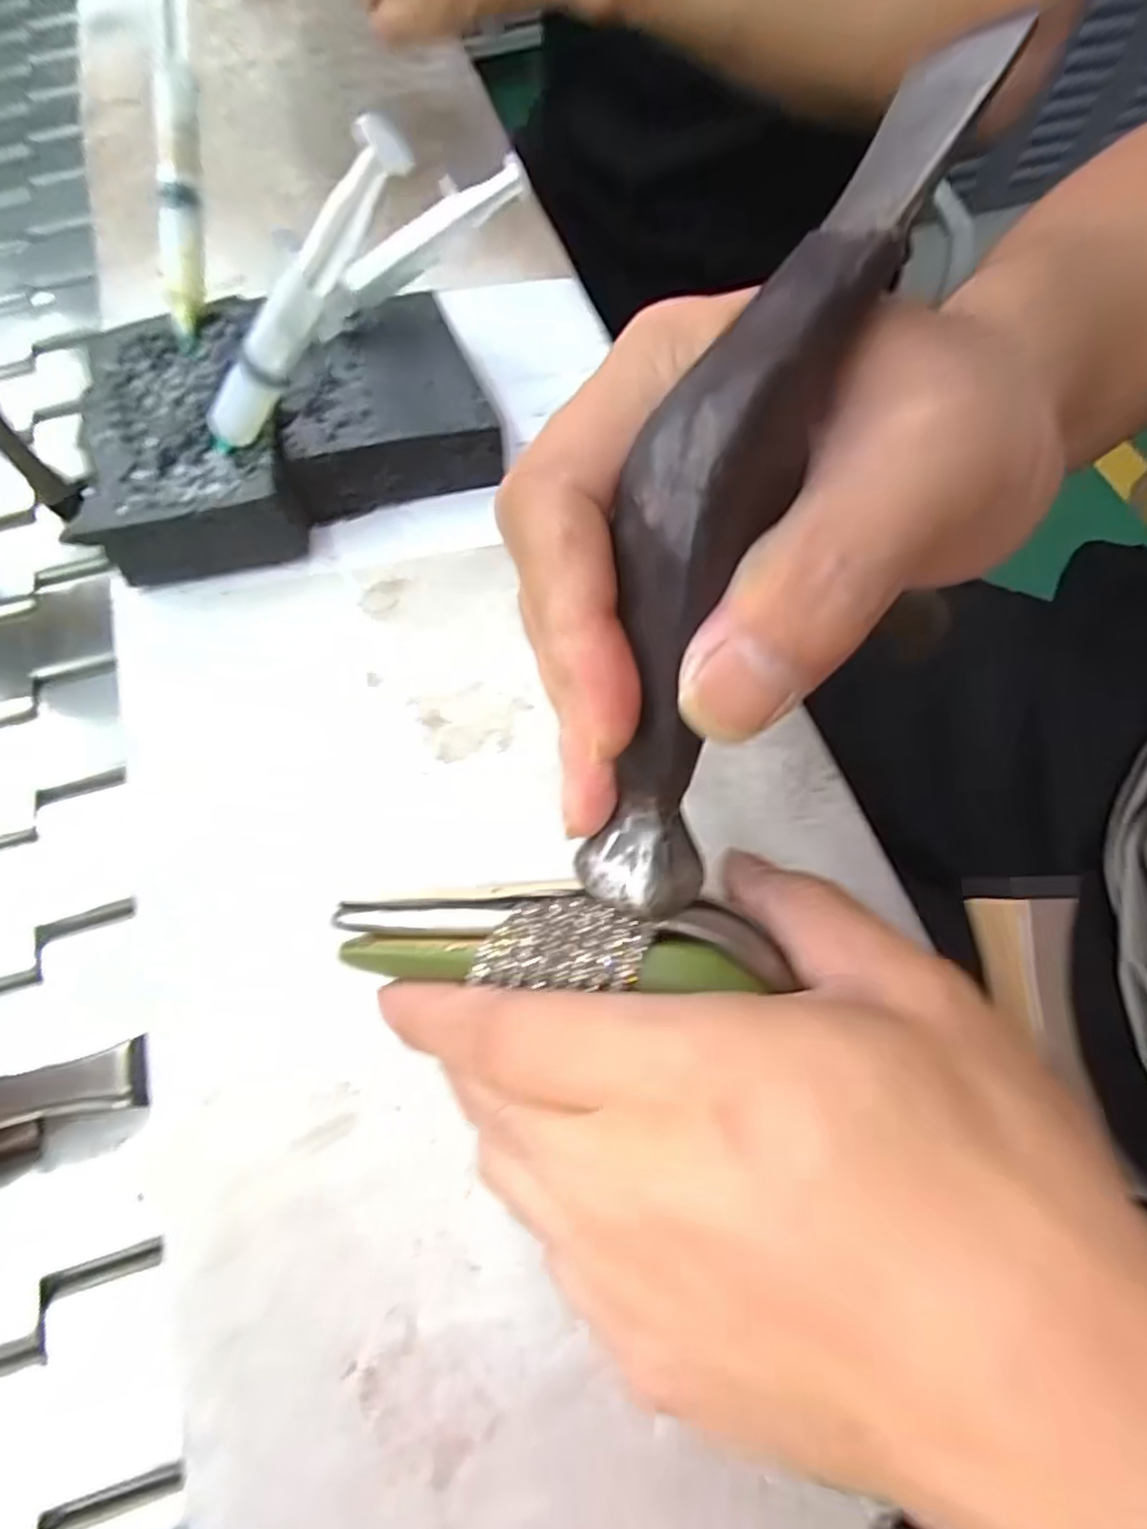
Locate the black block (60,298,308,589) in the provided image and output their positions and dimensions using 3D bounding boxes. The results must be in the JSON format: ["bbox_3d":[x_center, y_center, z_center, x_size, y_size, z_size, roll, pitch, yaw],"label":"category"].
[{"bbox_3d":[-0.163,-0.141,0.299,0.079,0.037,0.124,-14,67,-5],"label":"black block"}]

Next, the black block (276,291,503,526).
[{"bbox_3d":[-0.086,-0.158,0.306,0.087,0.035,0.092,-20,68,-7],"label":"black block"}]

